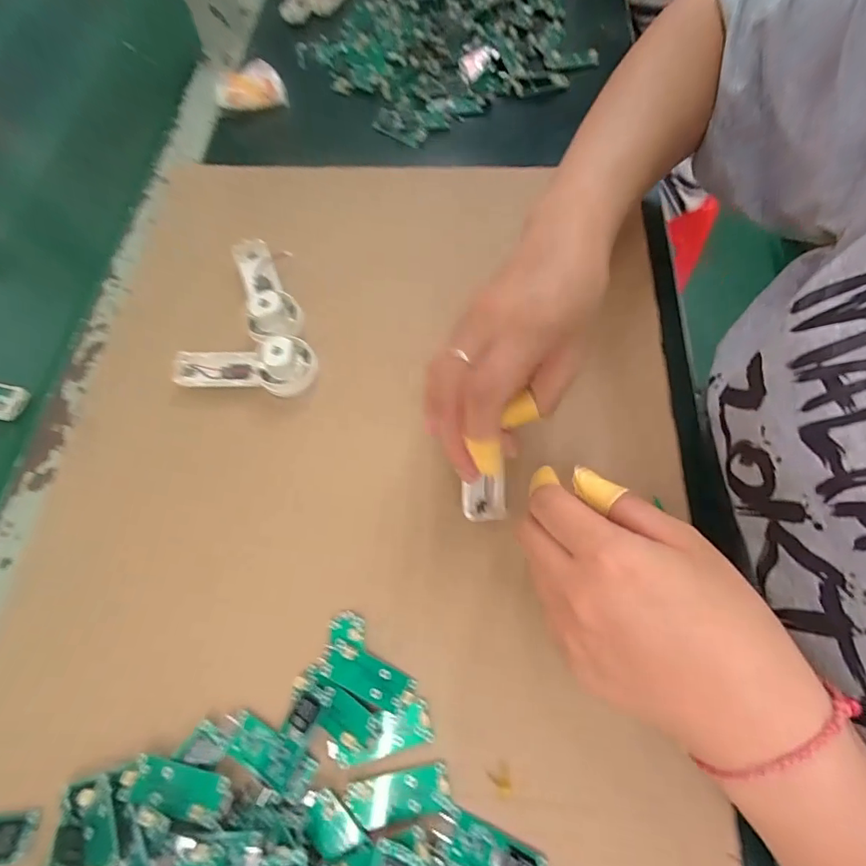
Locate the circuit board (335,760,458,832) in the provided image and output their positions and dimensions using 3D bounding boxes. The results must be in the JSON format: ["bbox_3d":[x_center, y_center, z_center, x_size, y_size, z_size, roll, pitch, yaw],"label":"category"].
[{"bbox_3d":[-0.018,0.177,0.220,0.052,0.004,0.022,-10,67,-2],"label":"circuit board"}]

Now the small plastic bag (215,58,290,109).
[{"bbox_3d":[-0.178,-0.335,0.439,0.064,0.016,0.045,-19,68,-6],"label":"small plastic bag"}]

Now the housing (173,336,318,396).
[{"bbox_3d":[-0.127,-0.047,0.307,0.095,0.035,0.036,4,68,4],"label":"housing"}]

